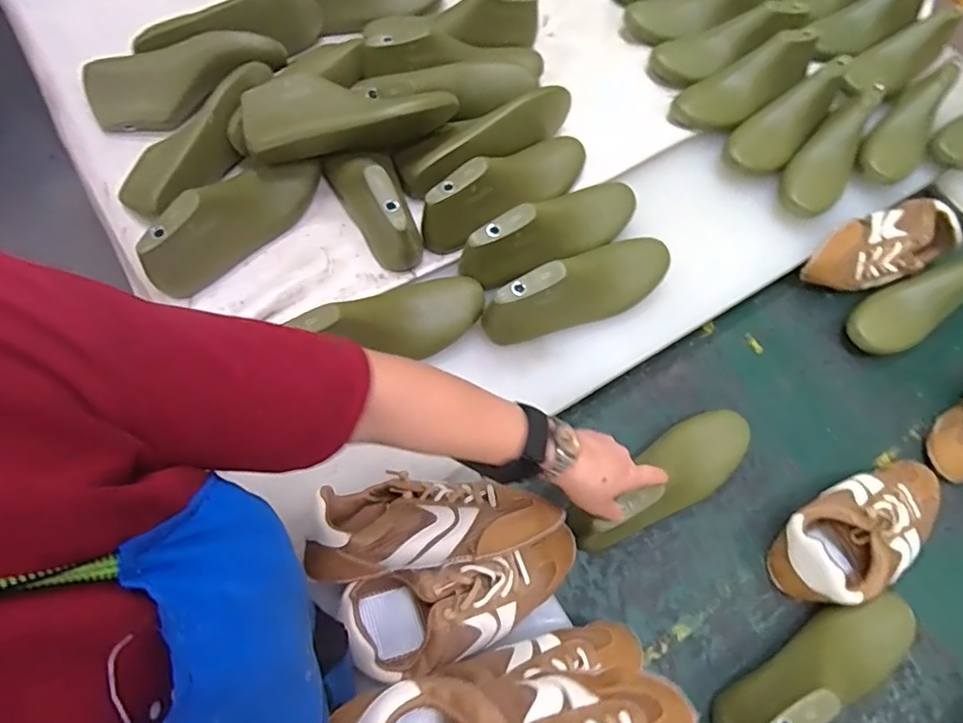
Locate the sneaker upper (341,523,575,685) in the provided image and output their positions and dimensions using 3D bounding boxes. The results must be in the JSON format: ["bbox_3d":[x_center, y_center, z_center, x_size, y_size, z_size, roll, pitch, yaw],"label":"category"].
[{"bbox_3d":[-0.008,0.216,0.511,0.215,0.075,0.077,-13,69,-9],"label":"sneaker upper"}]

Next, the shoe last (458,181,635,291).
[{"bbox_3d":[0.093,-0.163,0.672,0.249,0.077,0.088,-26,73,-25],"label":"shoe last"}]

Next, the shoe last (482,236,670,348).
[{"bbox_3d":[0.121,-0.088,0.657,0.240,0.100,0.084,-22,72,-23],"label":"shoe last"}]

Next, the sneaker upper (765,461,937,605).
[{"bbox_3d":[0.440,0.189,0.631,0.245,0.077,0.107,-21,71,-12],"label":"sneaker upper"}]

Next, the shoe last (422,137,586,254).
[{"bbox_3d":[0.039,-0.221,0.685,0.249,0.077,0.077,-41,76,-18],"label":"shoe last"}]

